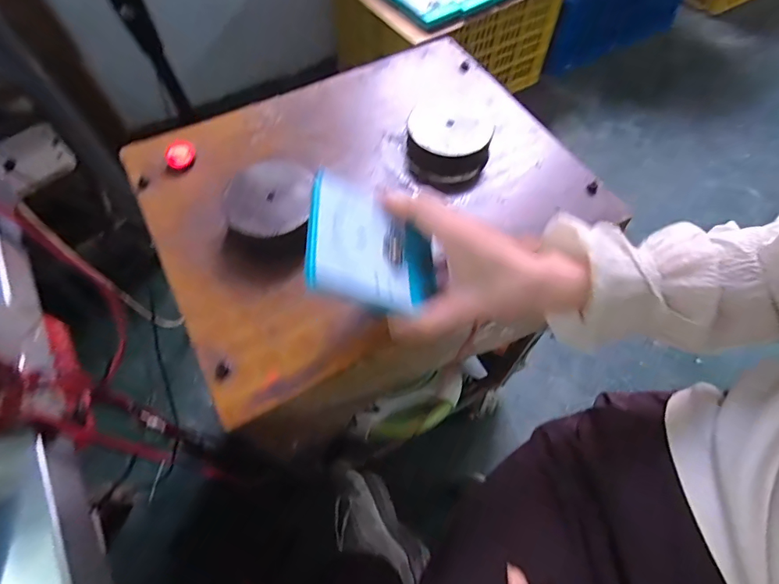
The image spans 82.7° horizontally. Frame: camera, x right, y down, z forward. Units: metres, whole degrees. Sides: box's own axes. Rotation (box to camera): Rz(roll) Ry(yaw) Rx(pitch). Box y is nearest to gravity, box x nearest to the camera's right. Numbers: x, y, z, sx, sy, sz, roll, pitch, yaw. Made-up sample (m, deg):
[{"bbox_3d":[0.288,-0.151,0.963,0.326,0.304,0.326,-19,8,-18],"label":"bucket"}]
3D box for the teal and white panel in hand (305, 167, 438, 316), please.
[{"bbox_3d":[-0.012,-0.037,0.339,0.107,0.006,0.107,19,55,-25],"label":"teal and white panel in hand"}]

